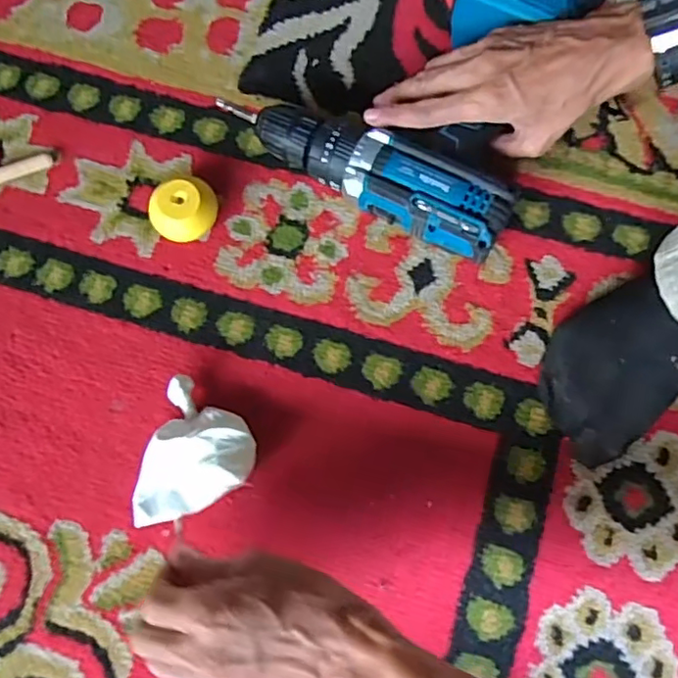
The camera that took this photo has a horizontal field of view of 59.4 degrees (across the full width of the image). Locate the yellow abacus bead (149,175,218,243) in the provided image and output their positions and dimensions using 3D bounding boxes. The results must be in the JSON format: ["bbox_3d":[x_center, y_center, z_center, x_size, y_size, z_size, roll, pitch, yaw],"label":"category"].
[{"bbox_3d":[-0.113,-0.093,0.440,0.047,0.032,0.042,-19,76,-3],"label":"yellow abacus bead"}]

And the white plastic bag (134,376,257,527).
[{"bbox_3d":[-0.092,0.082,0.397,0.072,0.033,0.097,17,77,6],"label":"white plastic bag"}]

